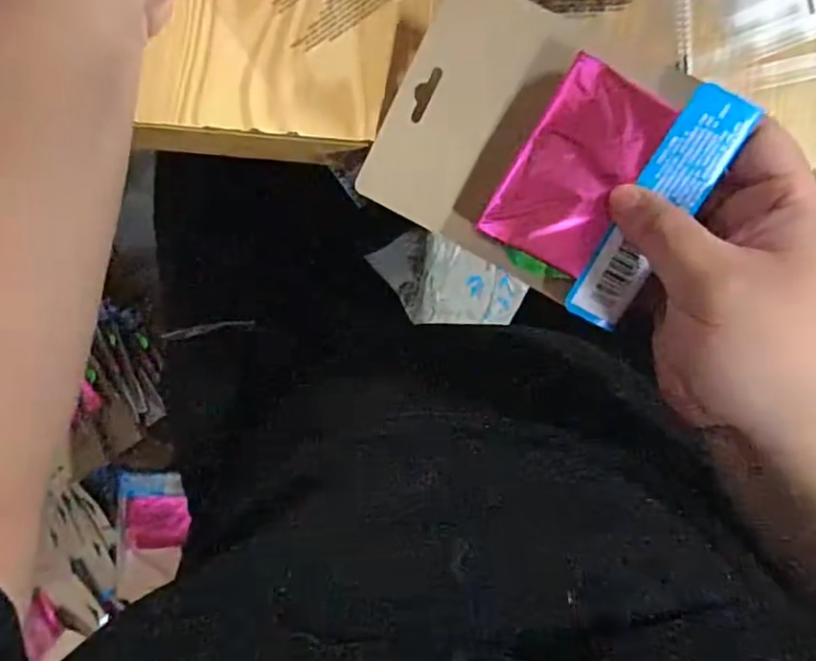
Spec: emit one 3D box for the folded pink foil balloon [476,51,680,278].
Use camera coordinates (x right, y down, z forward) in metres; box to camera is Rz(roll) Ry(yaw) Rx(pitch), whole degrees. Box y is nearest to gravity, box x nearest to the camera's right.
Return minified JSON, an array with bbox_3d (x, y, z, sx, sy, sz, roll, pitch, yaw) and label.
[{"bbox_3d":[0.078,-0.073,0.277,0.053,0.005,0.084,31,111,2],"label":"folded pink foil balloon"}]

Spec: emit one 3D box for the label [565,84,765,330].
[{"bbox_3d":[0.113,-0.052,0.274,0.029,0.008,0.112,28,110,2],"label":"label"}]

